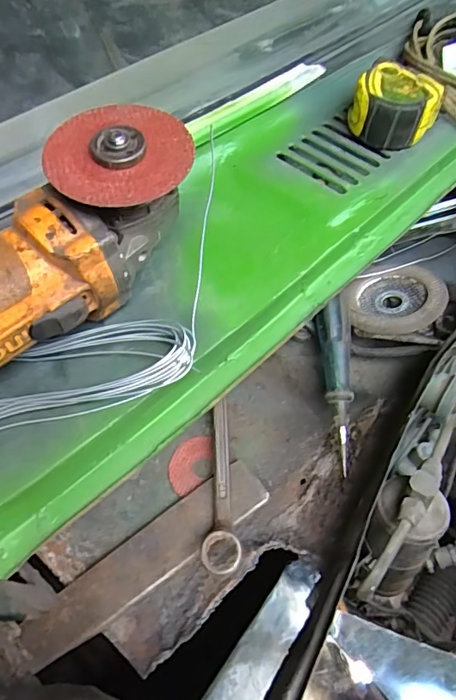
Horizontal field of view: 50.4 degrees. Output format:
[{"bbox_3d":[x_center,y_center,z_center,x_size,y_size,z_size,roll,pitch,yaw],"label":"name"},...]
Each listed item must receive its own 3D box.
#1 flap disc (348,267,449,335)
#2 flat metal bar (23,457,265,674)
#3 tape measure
[{"bbox_3d":[0.141,-0.041,0.405,0.076,0.021,0.074,-2,50,3],"label":"flap disc"},{"bbox_3d":[-0.058,0.150,0.355,0.191,0.010,0.040,-31,55,-20],"label":"flat metal bar"},{"bbox_3d":[0.132,-0.193,0.383,0.065,0.042,0.055,15,53,16],"label":"tape measure"}]

